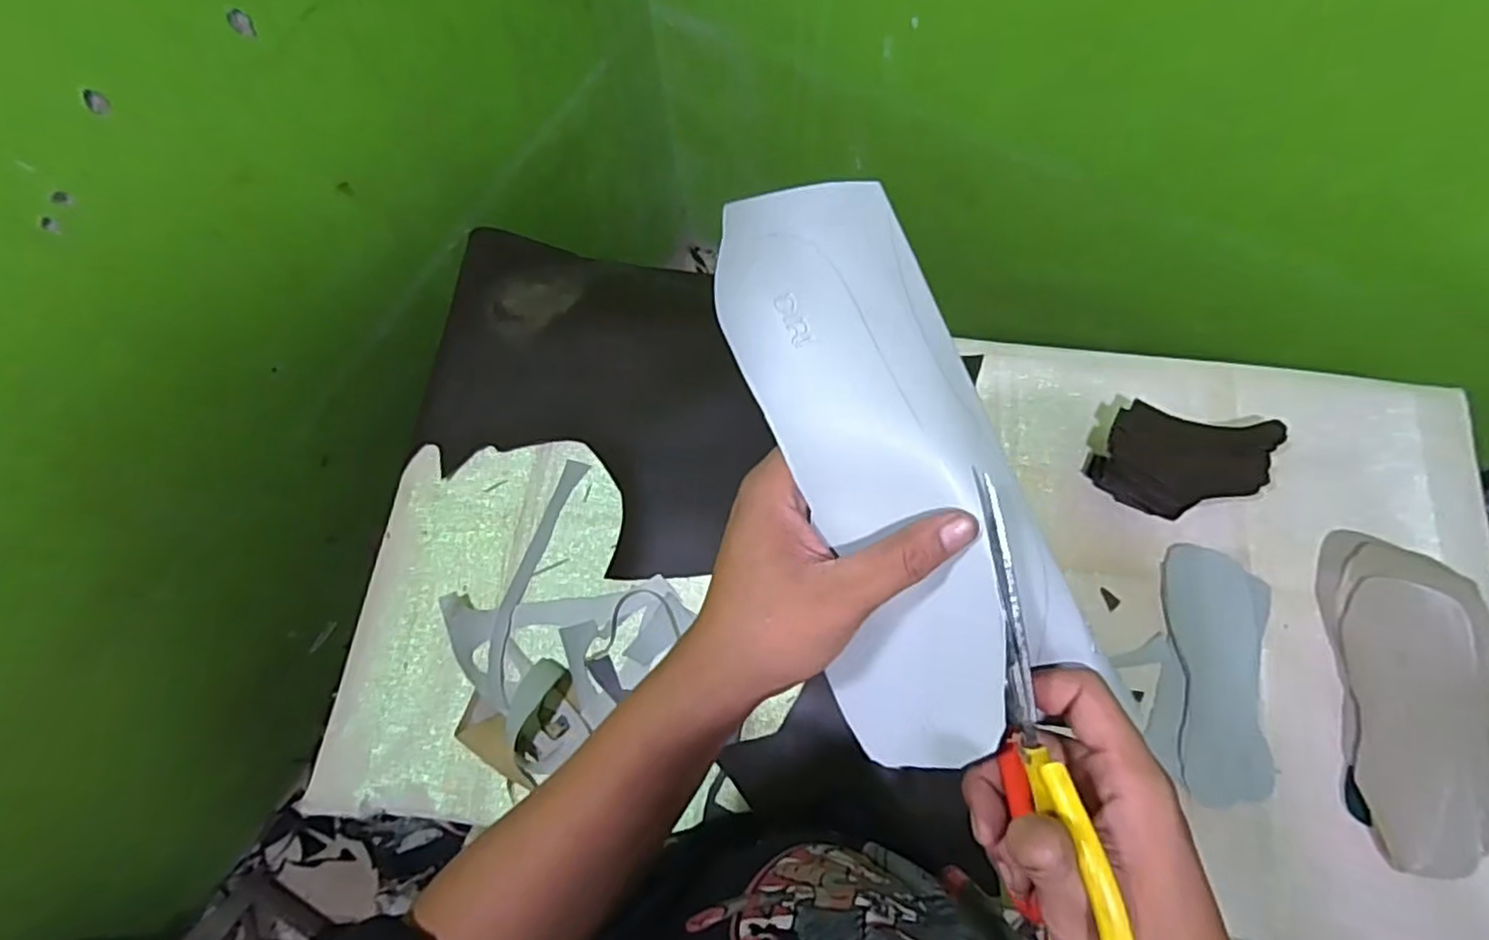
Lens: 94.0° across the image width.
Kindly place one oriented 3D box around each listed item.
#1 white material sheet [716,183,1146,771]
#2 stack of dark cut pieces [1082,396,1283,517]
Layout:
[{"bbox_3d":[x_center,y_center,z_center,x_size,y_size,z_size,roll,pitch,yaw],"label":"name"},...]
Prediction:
[{"bbox_3d":[0.069,0.011,0.307,0.107,0.050,0.255,-21,97,-5],"label":"white material sheet"},{"bbox_3d":[0.479,-0.006,0.753,0.186,0.059,0.119,11,72,5],"label":"stack of dark cut pieces"}]

